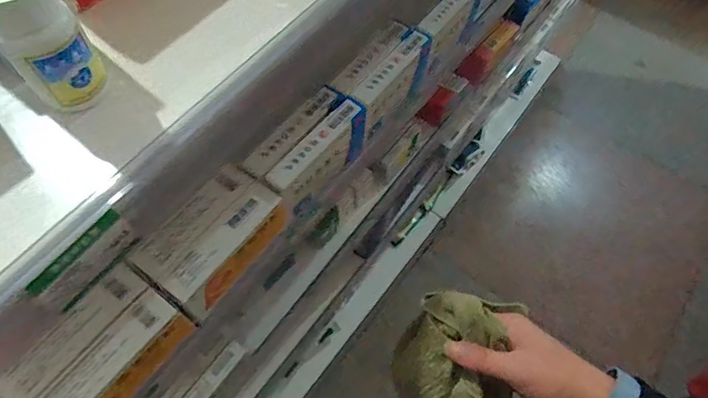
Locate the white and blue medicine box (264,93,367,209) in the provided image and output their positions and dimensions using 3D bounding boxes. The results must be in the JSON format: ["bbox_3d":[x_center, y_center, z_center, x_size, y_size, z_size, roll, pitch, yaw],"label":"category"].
[{"bbox_3d":[-0.039,-0.046,0.521,0.031,0.072,0.132,37,66,18],"label":"white and blue medicine box"}]

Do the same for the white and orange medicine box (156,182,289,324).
[{"bbox_3d":[-0.124,0.051,0.471,0.039,0.063,0.134,36,66,17],"label":"white and orange medicine box"}]

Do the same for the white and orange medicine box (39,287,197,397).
[{"bbox_3d":[-0.209,0.153,0.415,0.043,0.065,0.141,35,65,17],"label":"white and orange medicine box"}]

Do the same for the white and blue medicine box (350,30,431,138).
[{"bbox_3d":[0.043,-0.135,0.577,0.024,0.083,0.134,33,65,16],"label":"white and blue medicine box"}]

